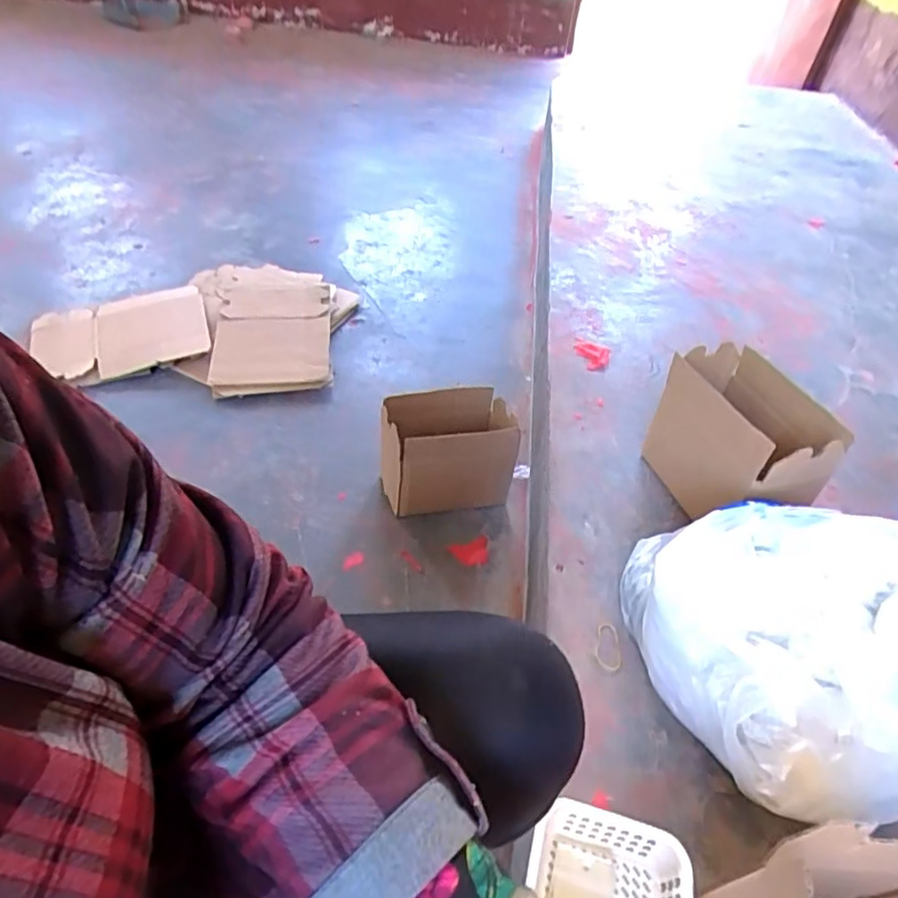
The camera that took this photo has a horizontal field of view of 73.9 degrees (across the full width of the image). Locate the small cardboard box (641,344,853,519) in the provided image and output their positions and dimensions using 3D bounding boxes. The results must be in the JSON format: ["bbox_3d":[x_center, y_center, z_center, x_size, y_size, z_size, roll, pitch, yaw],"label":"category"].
[{"bbox_3d":[0.361,0.002,0.766,0.118,0.189,0.222,-14,49,-17],"label":"small cardboard box"}]

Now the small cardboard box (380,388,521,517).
[{"bbox_3d":[-0.008,0.015,1.007,0.204,0.199,0.116,-7,47,-11],"label":"small cardboard box"}]

